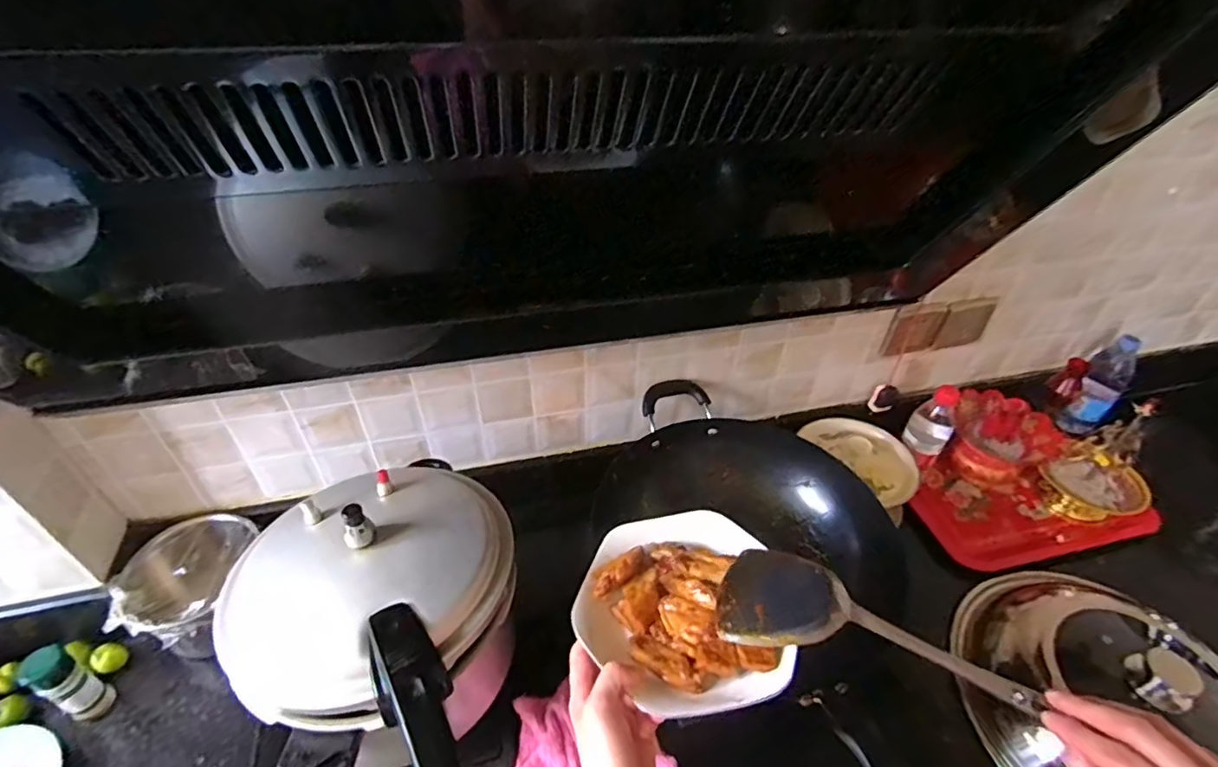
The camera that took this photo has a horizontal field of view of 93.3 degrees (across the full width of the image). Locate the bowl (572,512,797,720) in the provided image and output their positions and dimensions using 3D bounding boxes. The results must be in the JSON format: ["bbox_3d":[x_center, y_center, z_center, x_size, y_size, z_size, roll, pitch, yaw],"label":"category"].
[{"bbox_3d":[0.059,0.189,0.510,0.168,0.056,0.183,1,41,-1],"label":"bowl"}]

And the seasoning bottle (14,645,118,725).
[{"bbox_3d":[-0.629,0.350,0.669,0.049,0.120,0.041,22,45,22],"label":"seasoning bottle"}]

